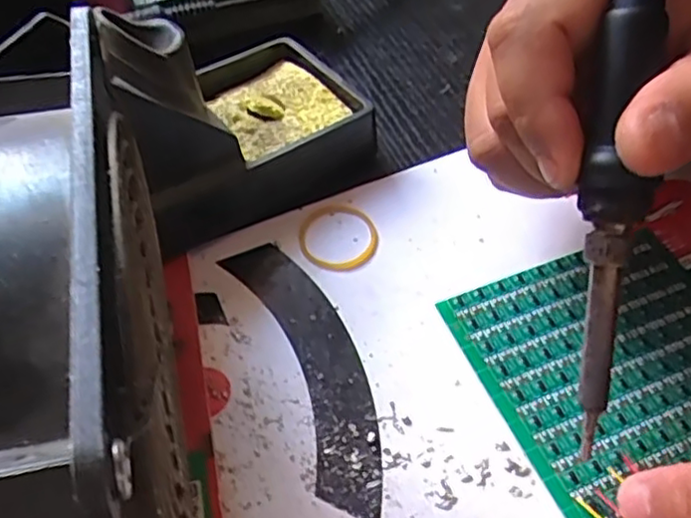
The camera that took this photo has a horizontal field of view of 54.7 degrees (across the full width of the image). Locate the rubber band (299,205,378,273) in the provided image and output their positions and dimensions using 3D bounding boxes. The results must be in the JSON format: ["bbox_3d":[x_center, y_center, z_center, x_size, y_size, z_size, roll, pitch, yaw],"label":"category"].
[{"bbox_3d":[-0.003,-0.009,0.262,0.030,0.004,0.032,1,52,-1],"label":"rubber band"}]

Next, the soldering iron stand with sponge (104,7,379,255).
[{"bbox_3d":[-0.044,-0.065,0.260,0.105,0.073,0.073,-29,58,-22],"label":"soldering iron stand with sponge"}]

